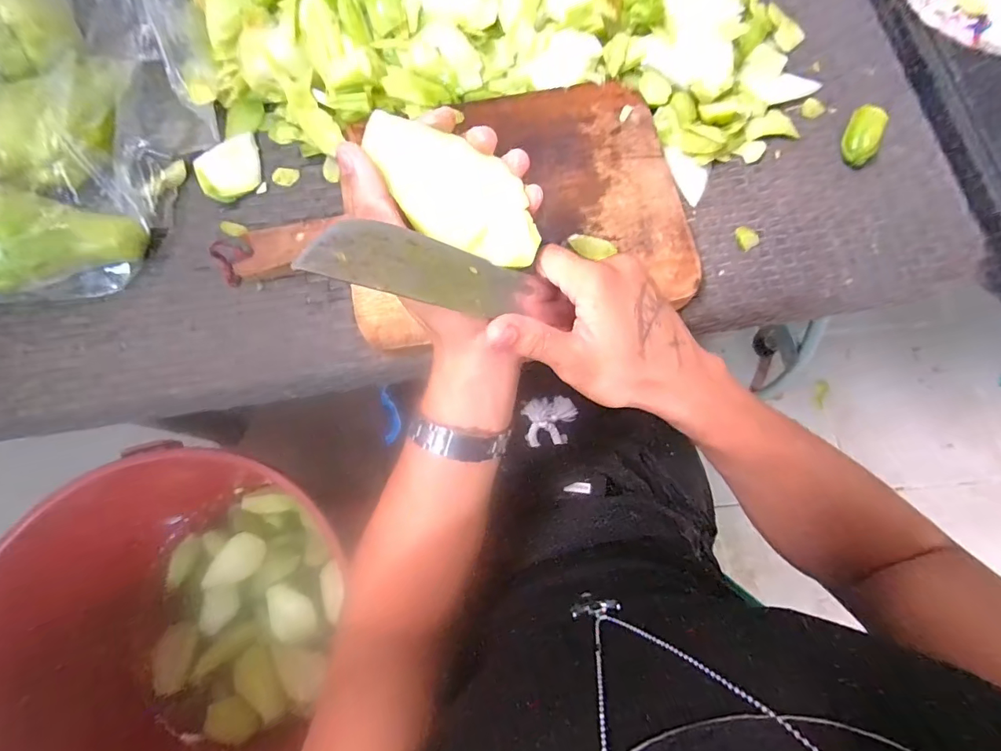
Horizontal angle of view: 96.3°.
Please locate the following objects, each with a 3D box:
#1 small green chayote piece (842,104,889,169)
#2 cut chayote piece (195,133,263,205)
[{"bbox_3d":[0.346,-0.229,0.426,0.029,0.034,0.052,22,76,6],"label":"small green chayote piece"},{"bbox_3d":[-0.258,-0.201,0.427,0.051,0.018,0.071,-14,75,-3],"label":"cut chayote piece"}]

